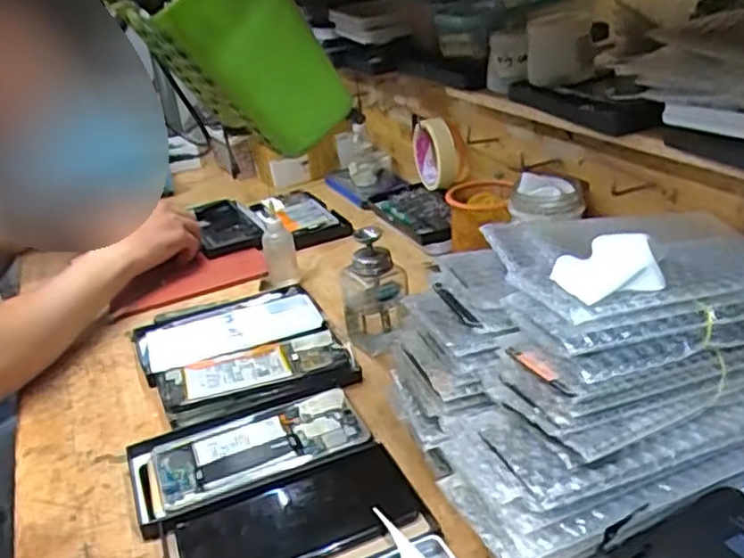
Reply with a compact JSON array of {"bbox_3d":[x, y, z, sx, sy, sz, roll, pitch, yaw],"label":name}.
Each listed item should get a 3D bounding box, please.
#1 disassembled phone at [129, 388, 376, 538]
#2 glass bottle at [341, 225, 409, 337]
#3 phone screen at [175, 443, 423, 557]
[{"bbox_3d":[-0.098,0.139,0.538,0.181,0.015,0.098,-16,34,-16],"label":"disassembled phone"},{"bbox_3d":[0.002,0.008,0.676,0.067,0.118,0.061,-4,26,1],"label":"glass bottle"},{"bbox_3d":[-0.051,0.170,0.471,0.163,0.008,0.075,-17,36,-18],"label":"phone screen"}]

